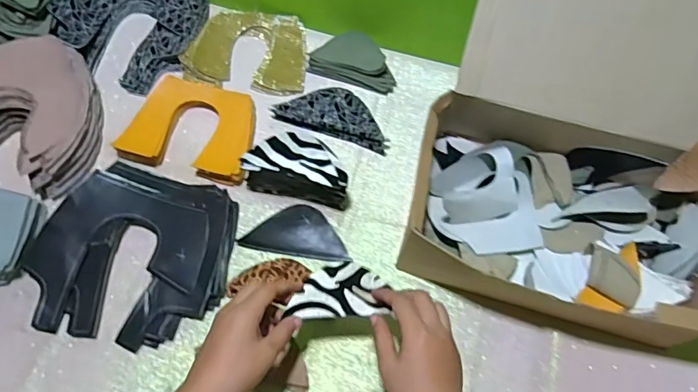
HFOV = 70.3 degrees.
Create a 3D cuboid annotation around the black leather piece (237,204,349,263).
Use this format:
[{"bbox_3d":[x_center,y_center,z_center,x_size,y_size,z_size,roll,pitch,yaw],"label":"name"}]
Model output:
[{"bbox_3d":[-0.061,0.042,0.595,0.123,0.015,0.061,9,62,0],"label":"black leather piece"}]

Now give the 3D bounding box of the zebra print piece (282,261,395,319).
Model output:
[{"bbox_3d":[-0.011,0.091,0.481,0.095,0.010,0.053,0,64,-3],"label":"zebra print piece"}]

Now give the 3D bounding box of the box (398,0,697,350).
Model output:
[{"bbox_3d":[0.259,-0.057,0.532,0.321,0.237,0.342,18,63,4],"label":"box"}]

